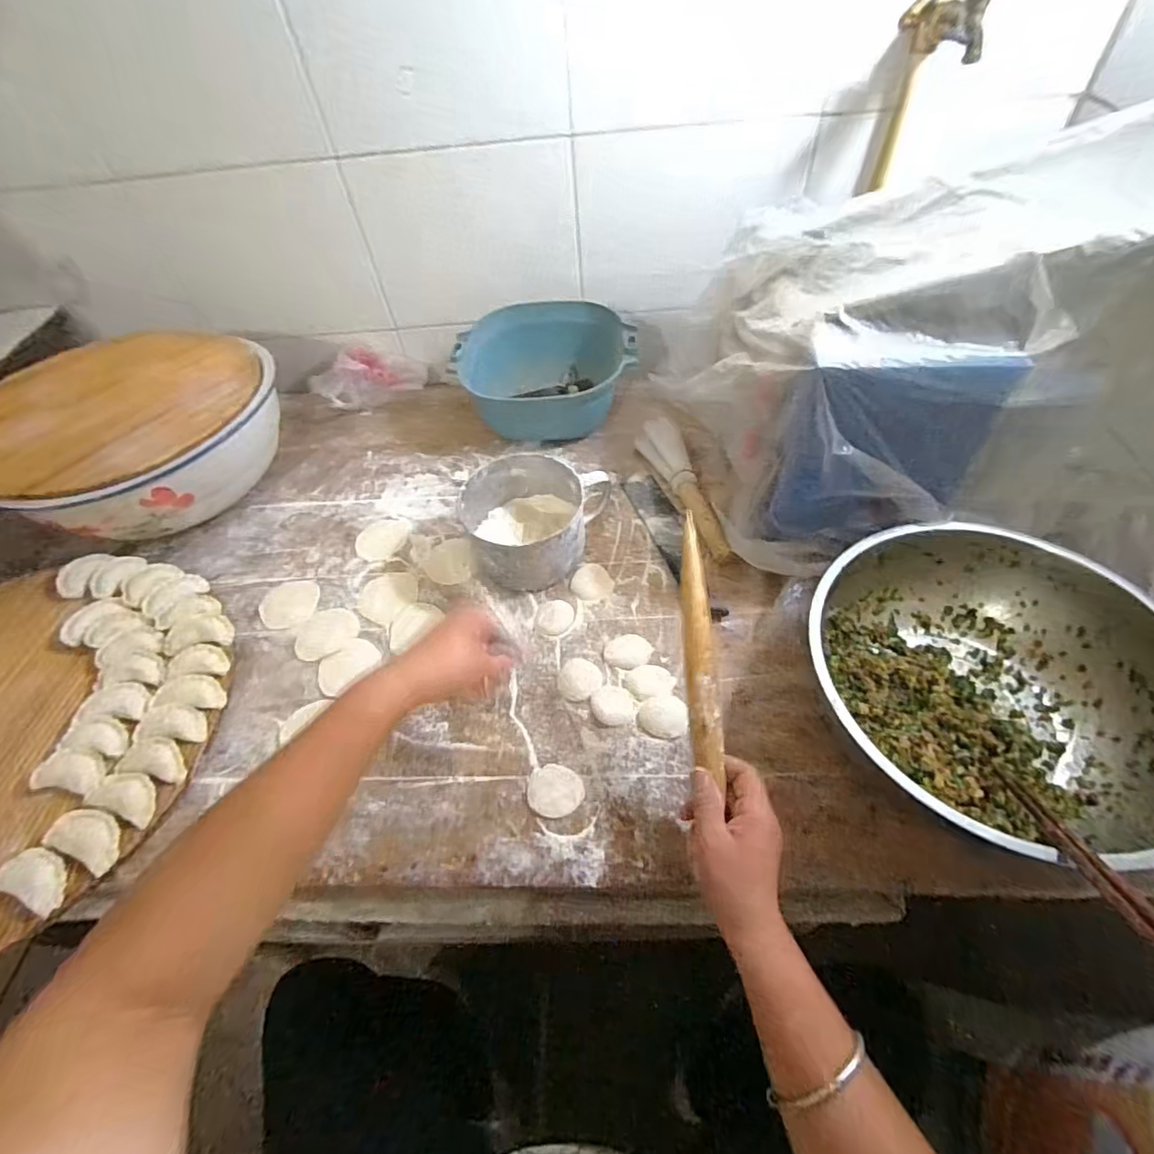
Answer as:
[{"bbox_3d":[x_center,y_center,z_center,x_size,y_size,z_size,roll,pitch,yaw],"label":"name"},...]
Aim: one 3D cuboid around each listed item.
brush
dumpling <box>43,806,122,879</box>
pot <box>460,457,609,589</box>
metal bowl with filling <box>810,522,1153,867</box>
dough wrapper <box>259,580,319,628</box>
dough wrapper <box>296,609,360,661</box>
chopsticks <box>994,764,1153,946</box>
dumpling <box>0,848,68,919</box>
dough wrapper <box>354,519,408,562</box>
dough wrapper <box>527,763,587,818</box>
[{"bbox_3d":[0.141,-0.119,0.727,0.050,0.032,0.252,-16,53,-6],"label":"brush"},{"bbox_3d":[-0.429,0.228,0.489,0.068,0.015,0.037,18,57,18],"label":"dumpling"},{"bbox_3d":[-0.060,-0.062,0.668,0.145,0.088,0.153,-3,53,4],"label":"pot"},{"bbox_3d":[0.356,0.097,0.501,0.287,0.105,0.292,-3,53,4],"label":"metal bowl with filling"},{"bbox_3d":[-0.347,0.032,0.672,0.068,0.004,0.067,-3,53,4],"label":"dough wrapper"},{"bbox_3d":[-0.291,0.063,0.642,0.065,0.004,0.071,-3,53,4],"label":"dough wrapper"},{"bbox_3d":[0.334,0.179,0.380,0.015,0.216,0.012,14,99,16],"label":"chopsticks"},{"bbox_3d":[-0.459,0.255,0.473,0.065,0.016,0.040,15,56,16],"label":"dumpling"},{"bbox_3d":[-0.253,-0.051,0.726,0.070,0.004,0.061,-38,59,-21],"label":"dough wrapper"},{"bbox_3d":[-0.019,0.199,0.519,0.052,0.005,0.046,3,54,8],"label":"dough wrapper"}]

